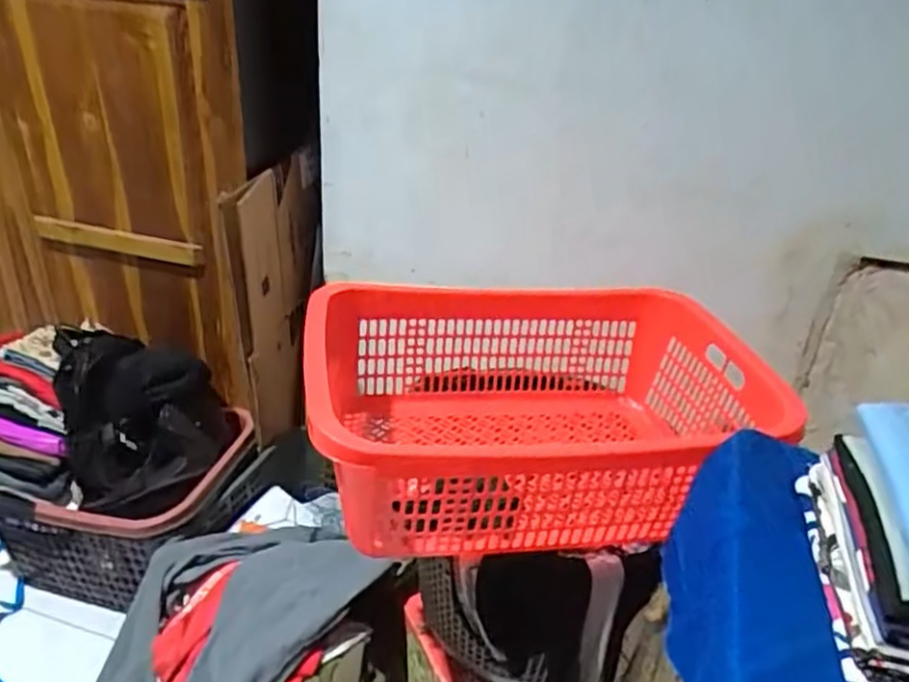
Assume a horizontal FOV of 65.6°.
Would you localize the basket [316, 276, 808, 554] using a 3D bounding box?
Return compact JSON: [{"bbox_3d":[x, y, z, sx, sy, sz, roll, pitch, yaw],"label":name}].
[{"bbox_3d":[0.125,0.104,1.029,0.630,0.225,0.426,-3,31,-13],"label":"basket"}]

